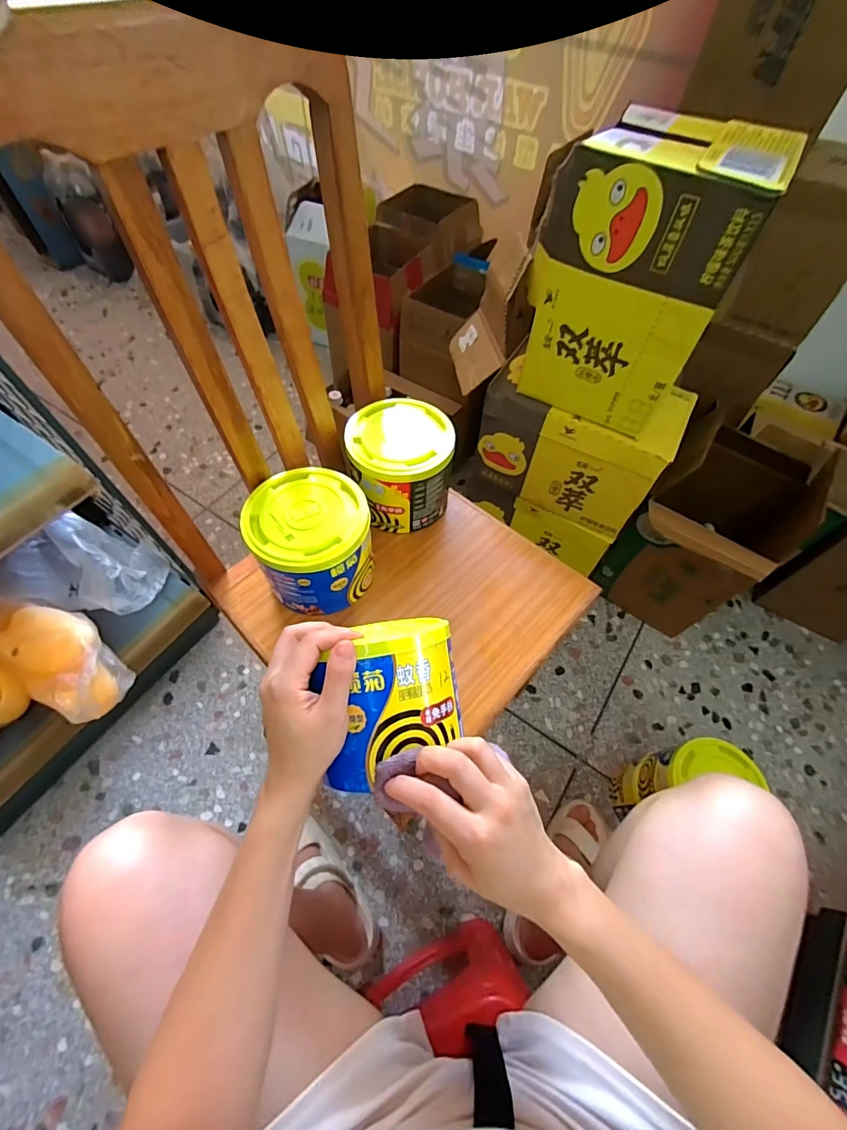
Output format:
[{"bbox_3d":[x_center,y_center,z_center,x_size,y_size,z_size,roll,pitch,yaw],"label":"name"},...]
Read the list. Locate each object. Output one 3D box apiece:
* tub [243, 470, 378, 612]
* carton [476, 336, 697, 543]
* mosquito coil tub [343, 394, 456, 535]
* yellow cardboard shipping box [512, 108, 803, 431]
[{"bbox_3d":[-0.129,-0.028,0.535,0.129,0.109,0.139,1,59,-2],"label":"tub"},{"bbox_3d":[0.282,-0.232,0.860,0.316,0.230,0.183,28,62,13],"label":"carton"},{"bbox_3d":[-0.030,-0.134,0.597,0.129,0.120,0.129,1,59,-2],"label":"mosquito coil tub"},{"bbox_3d":[0.285,-0.390,0.627,0.239,0.308,0.177,32,63,15],"label":"yellow cardboard shipping box"}]

